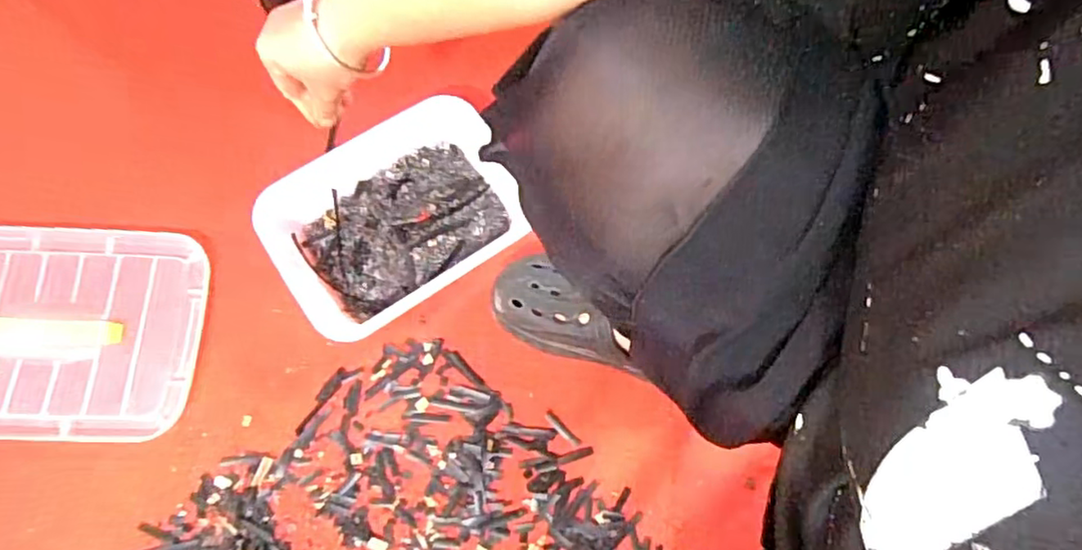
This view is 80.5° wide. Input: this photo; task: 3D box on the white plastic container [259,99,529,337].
[{"bbox_3d":[-0.184,-0.065,0.776,0.279,0.064,0.230,-32,76,-12],"label":"white plastic container"}]

